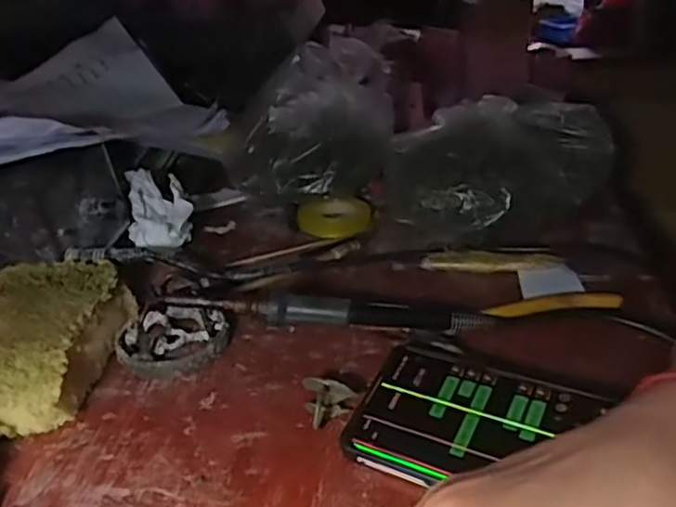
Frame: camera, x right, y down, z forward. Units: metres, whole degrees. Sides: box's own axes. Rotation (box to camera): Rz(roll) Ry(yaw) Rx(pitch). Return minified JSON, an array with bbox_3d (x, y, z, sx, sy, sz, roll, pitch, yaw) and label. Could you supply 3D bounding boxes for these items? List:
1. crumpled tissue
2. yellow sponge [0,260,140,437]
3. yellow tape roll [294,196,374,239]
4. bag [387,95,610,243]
[{"bbox_3d":[-0.149,-0.033,0.549,0.051,0.047,0.088,-16,31,-19],"label":"crumpled tissue"},{"bbox_3d":[-0.189,0.055,0.405,0.092,0.042,0.135,-1,29,6],"label":"yellow sponge"},{"bbox_3d":[-0.003,-0.030,0.566,0.062,0.018,0.062,-3,29,2],"label":"yellow tape roll"},{"bbox_3d":[0.130,-0.064,0.526,0.183,0.079,0.114,-3,29,2],"label":"bag"}]

